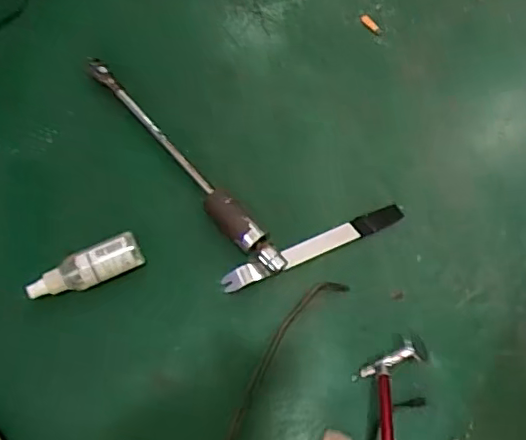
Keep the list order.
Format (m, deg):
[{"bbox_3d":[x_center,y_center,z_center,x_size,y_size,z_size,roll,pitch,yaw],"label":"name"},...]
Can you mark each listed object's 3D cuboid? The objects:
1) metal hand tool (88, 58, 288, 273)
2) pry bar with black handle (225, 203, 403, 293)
[{"bbox_3d":[-0.105,-0.076,0.757,0.048,0.041,0.380,-41,77,-14],"label":"metal hand tool"},{"bbox_3d":[0.066,0.033,0.744,0.242,0.012,0.027,-21,73,-9],"label":"pry bar with black handle"}]

